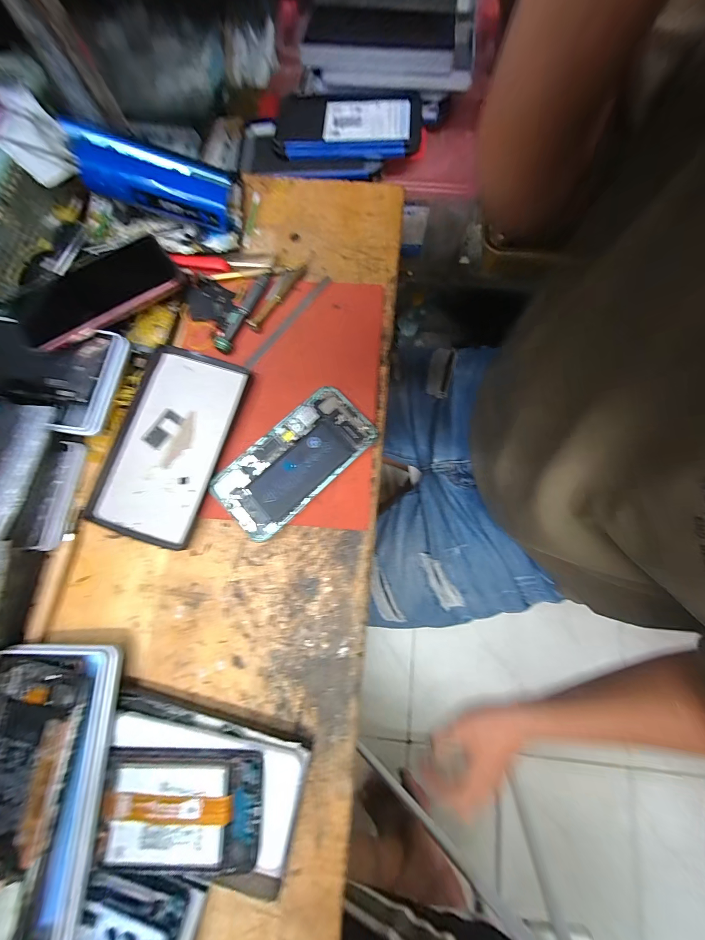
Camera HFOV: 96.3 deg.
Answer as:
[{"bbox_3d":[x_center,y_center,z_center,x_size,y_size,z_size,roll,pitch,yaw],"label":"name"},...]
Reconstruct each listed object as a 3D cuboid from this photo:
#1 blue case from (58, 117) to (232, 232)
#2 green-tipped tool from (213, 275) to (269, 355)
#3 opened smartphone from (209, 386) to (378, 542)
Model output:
[{"bbox_3d":[-0.204,-0.297,0.322,0.148,0.028,0.063,12,78,-15],"label":"blue case"},{"bbox_3d":[-0.112,-0.161,0.319,0.020,0.011,0.099,23,79,5],"label":"green-tipped tool"},{"bbox_3d":[-0.052,-0.008,0.295,0.150,0.009,0.074,-41,81,-7],"label":"opened smartphone"}]

